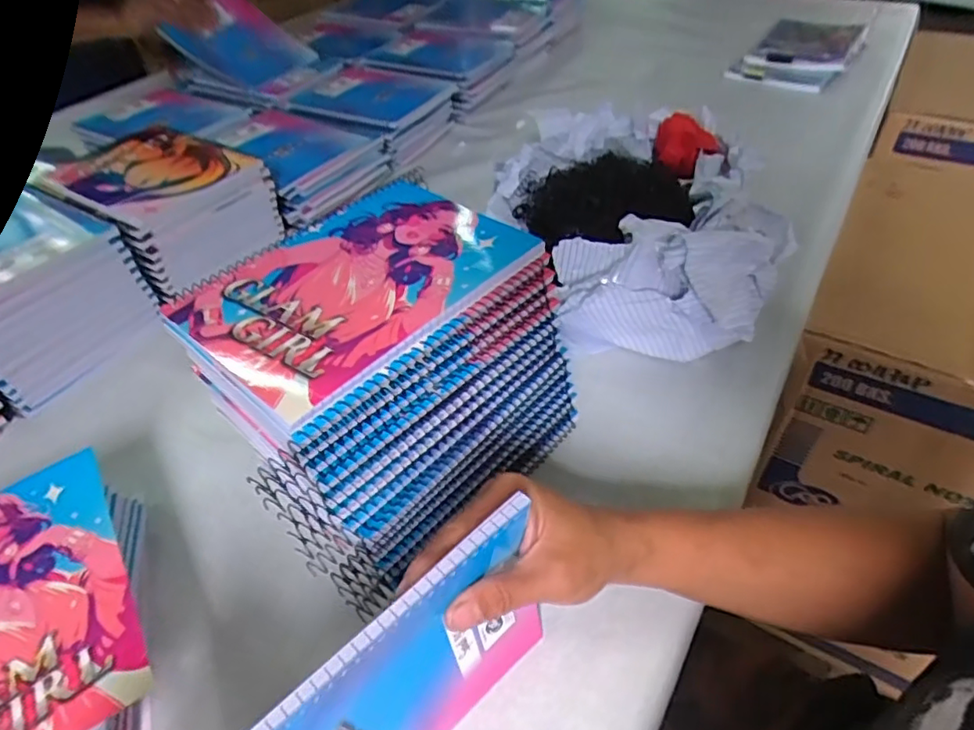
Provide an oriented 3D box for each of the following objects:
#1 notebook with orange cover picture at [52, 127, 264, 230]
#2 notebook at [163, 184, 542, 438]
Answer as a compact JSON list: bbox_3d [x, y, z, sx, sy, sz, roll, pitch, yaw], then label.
[{"bbox_3d":[-0.357,-0.208,0.621,0.199,0.013,0.147,26,53,26],"label":"notebook with orange cover picture"},{"bbox_3d":[-0.083,-0.057,0.367,0.145,0.009,0.193,32,55,30],"label":"notebook"}]

